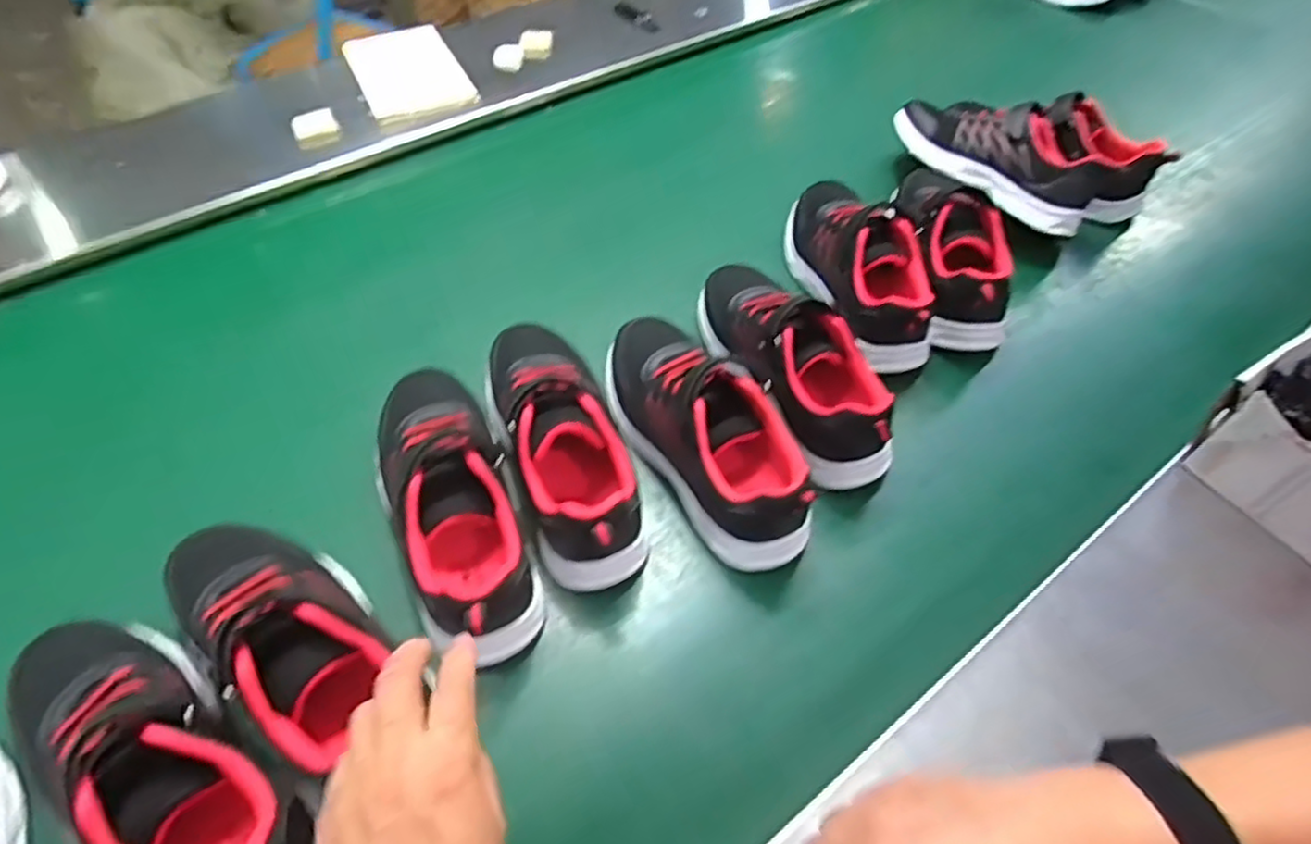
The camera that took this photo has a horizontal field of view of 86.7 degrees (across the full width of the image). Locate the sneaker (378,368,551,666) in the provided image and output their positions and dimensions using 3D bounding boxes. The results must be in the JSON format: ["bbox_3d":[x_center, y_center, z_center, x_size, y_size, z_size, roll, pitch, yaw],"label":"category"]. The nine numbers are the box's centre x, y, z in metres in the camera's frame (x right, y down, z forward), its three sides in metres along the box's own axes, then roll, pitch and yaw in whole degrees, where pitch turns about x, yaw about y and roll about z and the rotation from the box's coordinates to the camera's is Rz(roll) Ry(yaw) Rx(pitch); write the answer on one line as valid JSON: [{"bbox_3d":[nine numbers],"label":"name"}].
[{"bbox_3d":[-0.148,0.056,0.494,0.085,0.085,0.235,-19,54,-14],"label":"sneaker"}]

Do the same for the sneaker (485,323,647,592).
[{"bbox_3d":[-0.076,0.009,0.531,0.082,0.087,0.233,-16,53,-12],"label":"sneaker"}]

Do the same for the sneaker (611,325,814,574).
[{"bbox_3d":[0.036,0.001,0.539,0.084,0.089,0.231,-24,55,-17],"label":"sneaker"}]

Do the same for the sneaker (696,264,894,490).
[{"bbox_3d":[0.106,-0.053,0.587,0.099,0.097,0.236,-25,56,-18],"label":"sneaker"}]

